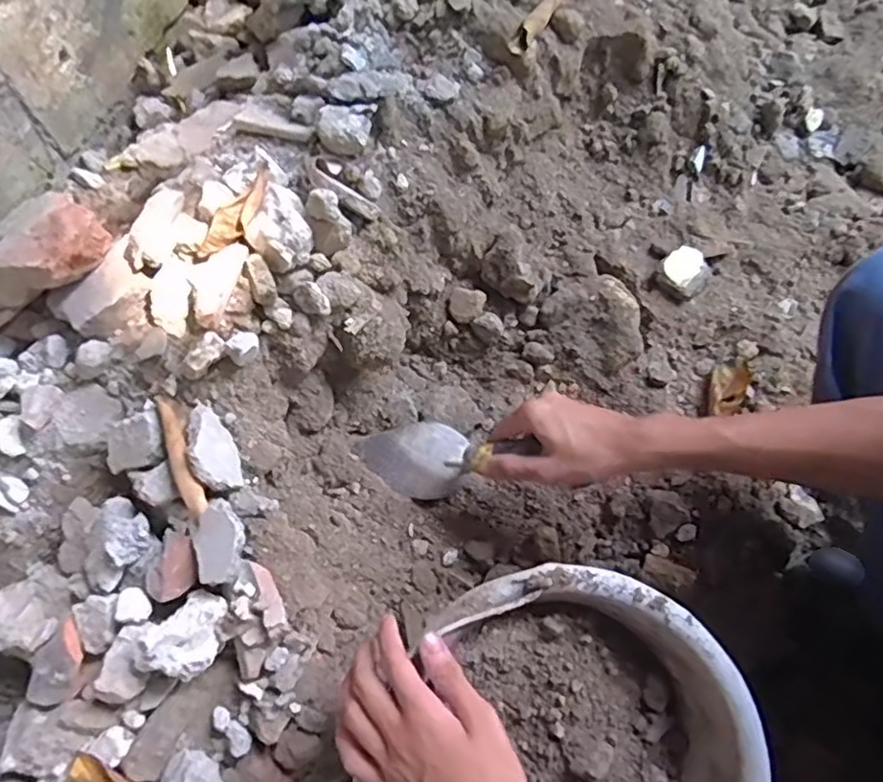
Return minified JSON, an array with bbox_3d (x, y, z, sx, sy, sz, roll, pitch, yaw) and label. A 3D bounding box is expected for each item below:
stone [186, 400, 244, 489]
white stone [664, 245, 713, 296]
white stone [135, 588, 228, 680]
[{"bbox_3d":[-0.184,0.045,0.500,0.028,0.042,0.073,-22,72,-10],"label":"stone"},{"bbox_3d":[0.271,-0.133,0.696,0.056,0.024,0.048,-38,75,-15],"label":"white stone"},{"bbox_3d":[-0.188,0.186,0.480,0.047,0.048,0.061,37,72,11],"label":"white stone"}]

